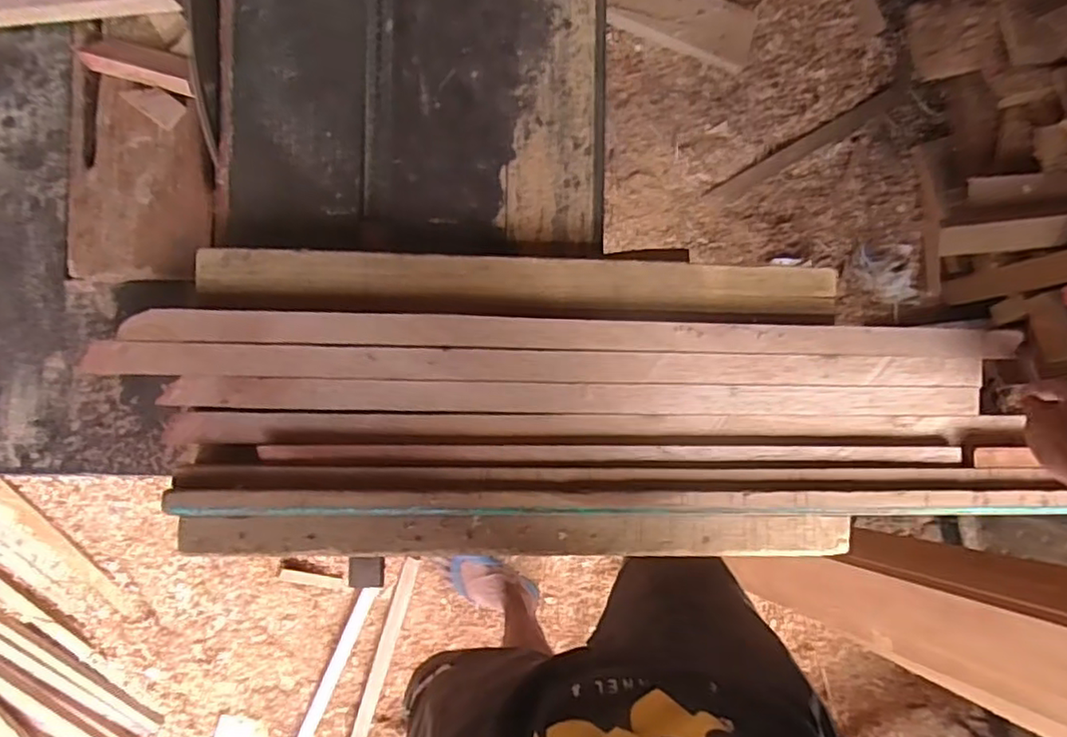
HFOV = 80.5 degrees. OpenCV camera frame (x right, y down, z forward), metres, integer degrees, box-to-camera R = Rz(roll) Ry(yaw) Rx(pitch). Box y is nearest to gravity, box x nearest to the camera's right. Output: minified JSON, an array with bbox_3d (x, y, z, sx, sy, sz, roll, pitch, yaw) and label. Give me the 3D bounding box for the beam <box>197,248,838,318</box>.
[{"bbox_3d":[-0.007,-0.069,0.530,0.523,0.020,0.049,1,88,-3],"label":"beam"}]

